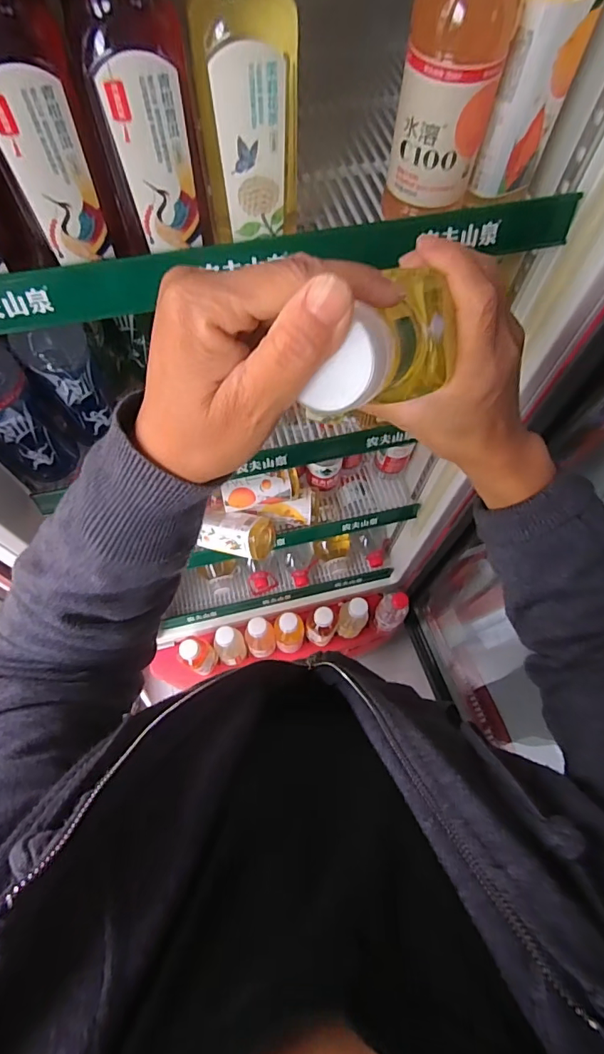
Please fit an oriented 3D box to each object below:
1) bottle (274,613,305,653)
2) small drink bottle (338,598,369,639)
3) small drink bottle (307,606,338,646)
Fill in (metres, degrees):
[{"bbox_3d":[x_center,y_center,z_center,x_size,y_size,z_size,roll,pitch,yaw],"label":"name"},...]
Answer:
[{"bbox_3d":[-0.027,0.238,1.044,0.065,0.177,0.057,1,65,-1],"label":"bottle"},{"bbox_3d":[0.111,0.204,1.042,0.063,0.161,0.054,32,69,13],"label":"small drink bottle"},{"bbox_3d":[0.043,0.220,1.030,0.068,0.148,0.056,18,66,7],"label":"small drink bottle"}]

